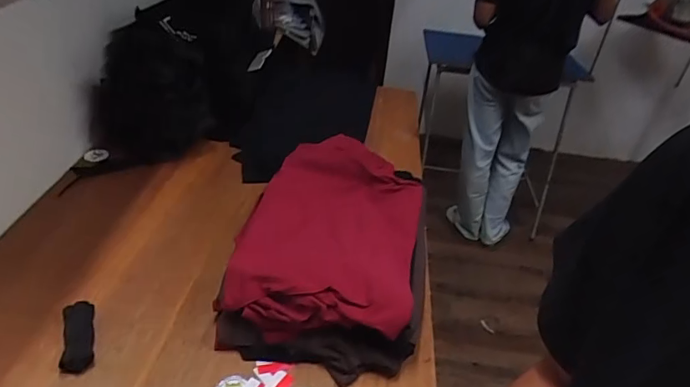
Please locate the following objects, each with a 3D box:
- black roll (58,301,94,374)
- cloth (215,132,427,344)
[{"bbox_3d":[-0.444,0.237,0.801,0.049,0.022,0.130,-8,38,-19],"label":"black roll"},{"bbox_3d":[-0.019,0.073,0.998,0.325,0.120,0.531,10,36,5],"label":"cloth"}]

